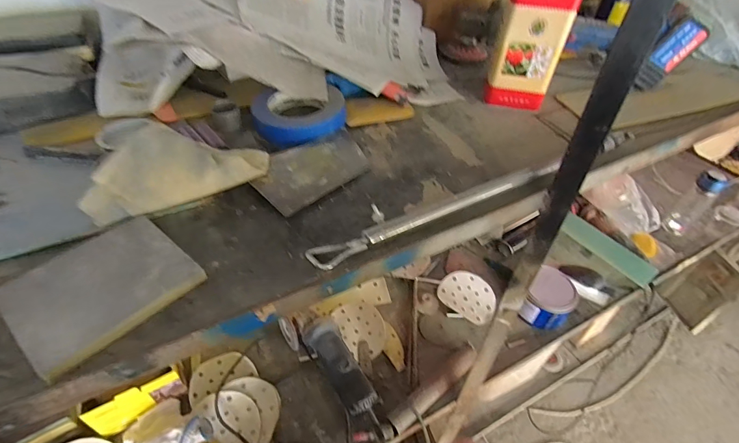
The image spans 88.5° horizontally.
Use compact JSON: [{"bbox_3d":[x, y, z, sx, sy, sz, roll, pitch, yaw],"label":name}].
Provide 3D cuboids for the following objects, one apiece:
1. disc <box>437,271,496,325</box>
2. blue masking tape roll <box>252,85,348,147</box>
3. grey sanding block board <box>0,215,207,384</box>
[{"bbox_3d":[0.250,0.187,0.963,0.145,0.022,0.113,29,72,21],"label":"disc"},{"bbox_3d":[-0.088,-0.140,0.484,0.115,0.027,0.101,-9,46,-12],"label":"blue masking tape roll"},{"bbox_3d":[-0.212,0.048,0.301,0.108,0.011,0.117,34,52,26],"label":"grey sanding block board"}]

